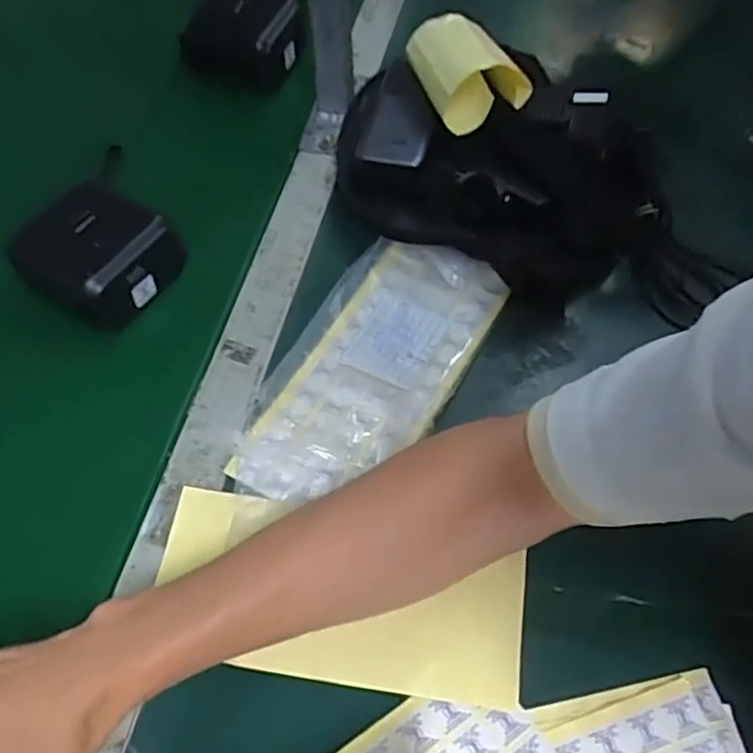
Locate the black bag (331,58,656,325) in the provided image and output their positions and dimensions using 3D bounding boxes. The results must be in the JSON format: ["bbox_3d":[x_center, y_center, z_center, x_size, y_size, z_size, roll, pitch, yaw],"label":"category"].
[{"bbox_3d":[0.085,-0.160,0.538,0.233,0.074,0.170,21,60,11],"label":"black bag"}]

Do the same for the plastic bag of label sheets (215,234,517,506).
[{"bbox_3d":[-0.005,-0.008,0.472,0.109,0.023,0.217,27,62,15],"label":"plastic bag of label sheets"}]

